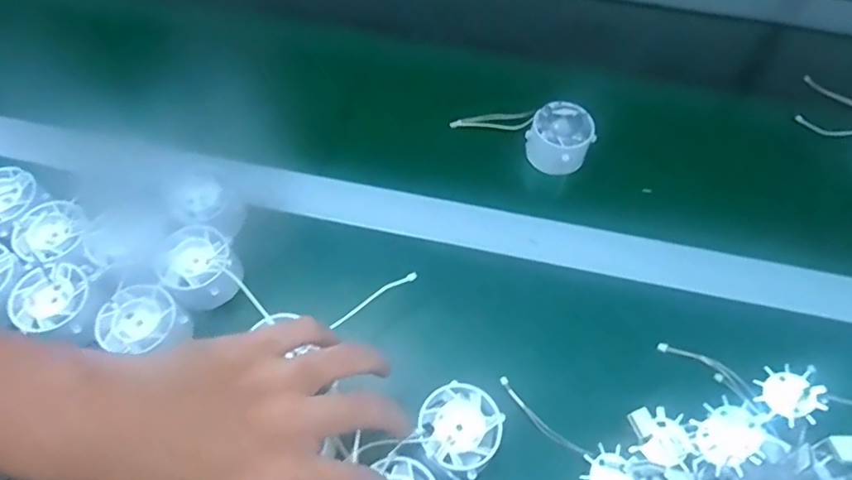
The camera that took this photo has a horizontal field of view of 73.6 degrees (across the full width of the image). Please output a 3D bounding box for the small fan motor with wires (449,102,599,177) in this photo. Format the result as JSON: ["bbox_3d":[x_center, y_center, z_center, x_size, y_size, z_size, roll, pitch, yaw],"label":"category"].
[{"bbox_3d":[0.081,-0.096,0.482,0.115,0.046,0.042,27,63,14],"label":"small fan motor with wires"}]

